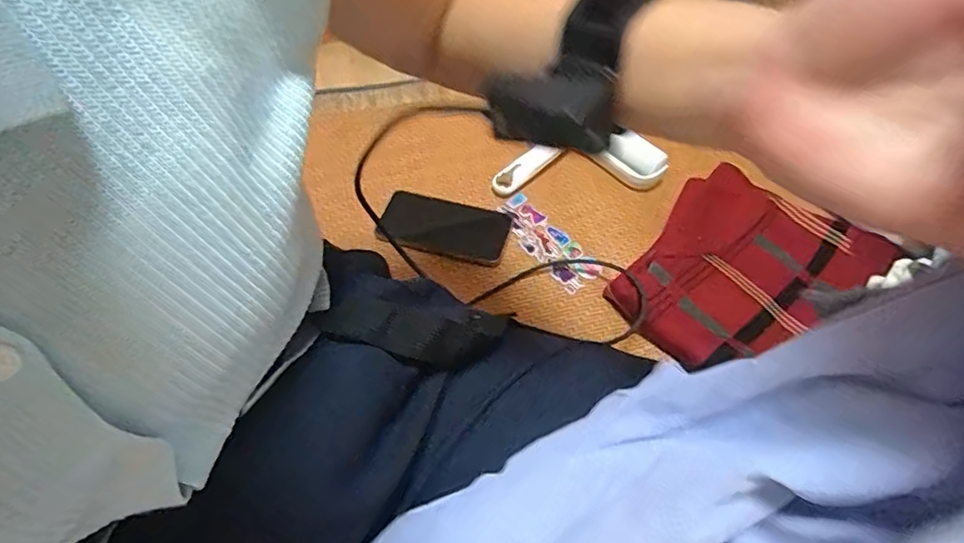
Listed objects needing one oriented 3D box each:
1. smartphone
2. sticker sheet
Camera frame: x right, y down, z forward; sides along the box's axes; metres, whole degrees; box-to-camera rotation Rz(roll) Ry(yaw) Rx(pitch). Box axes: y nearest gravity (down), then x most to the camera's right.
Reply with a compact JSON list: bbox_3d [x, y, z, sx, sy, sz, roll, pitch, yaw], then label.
[{"bbox_3d":[-0.047,-0.056,0.669,0.156,0.012,0.076,13,54,10],"label":"smartphone"},{"bbox_3d":[0.078,-0.039,0.659,0.055,0.009,0.153,-33,62,-20],"label":"sticker sheet"}]

